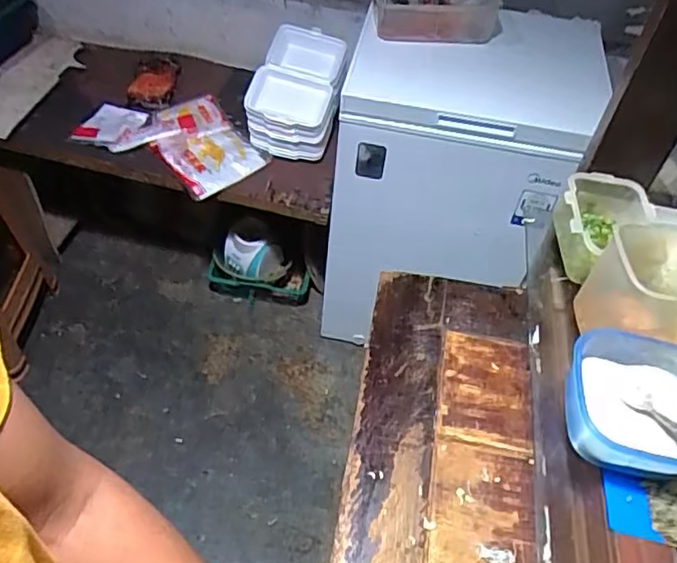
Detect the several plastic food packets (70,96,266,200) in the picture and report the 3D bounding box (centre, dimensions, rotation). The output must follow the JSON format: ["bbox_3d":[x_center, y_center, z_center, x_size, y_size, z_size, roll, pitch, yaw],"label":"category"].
[{"bbox_3d":[-0.409,-0.366,1.531,0.426,0.064,0.271,22,50,13],"label":"several plastic food packets"}]

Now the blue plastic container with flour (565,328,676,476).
[{"bbox_3d":[0.265,0.112,0.535,0.123,0.056,0.121,10,49,3],"label":"blue plastic container with flour"}]

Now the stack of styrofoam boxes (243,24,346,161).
[{"bbox_3d":[-0.104,-0.486,1.546,0.216,0.196,0.326,8,49,1],"label":"stack of styrofoam boxes"}]

